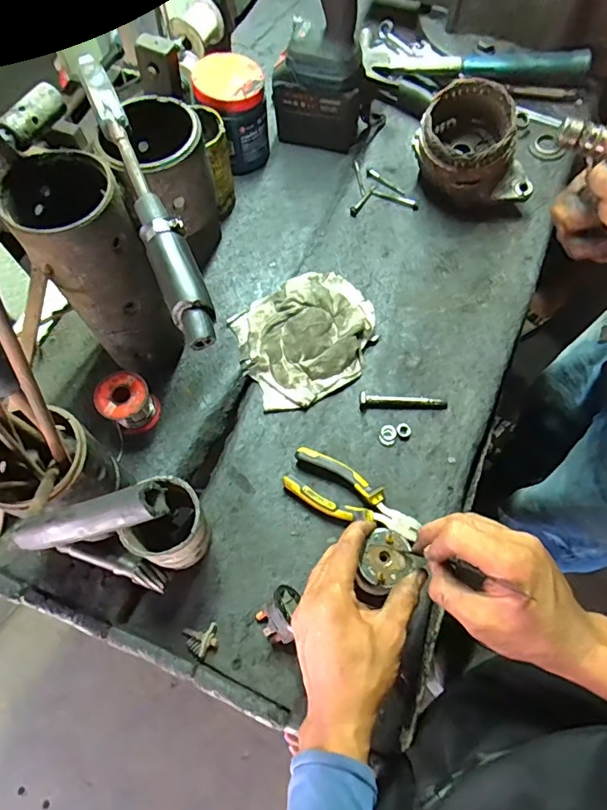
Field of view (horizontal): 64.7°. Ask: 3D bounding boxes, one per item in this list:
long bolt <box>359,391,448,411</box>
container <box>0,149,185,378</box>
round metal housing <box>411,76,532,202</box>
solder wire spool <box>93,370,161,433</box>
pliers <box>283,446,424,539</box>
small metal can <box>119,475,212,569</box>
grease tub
[{"bbox_3d":[0.115,-0.003,0.551,0.098,0.015,0.014,3,68,3],"label":"long bolt"},{"bbox_3d":[-0.186,-0.119,0.475,0.085,0.231,0.097,-29,70,-10],"label":"container"},{"bbox_3d":[0.221,-0.320,0.622,0.156,0.117,0.111,38,74,15],"label":"round metal housing"},{"bbox_3d":[-0.189,-0.002,0.519,0.051,0.055,0.051,0,68,1],"label":"solder wire spool"},{"bbox_3d":[0.052,0.098,0.508,0.144,0.026,0.054,22,70,10],"label":"pliers"},{"bbox_3d":[-0.123,0.116,0.450,0.074,0.108,0.063,-28,70,-10],"label":"small metal can"},{"bbox_3d":[-0.092,-0.385,0.640,0.084,0.118,0.088,0,68,1],"label":"grease tub"}]

